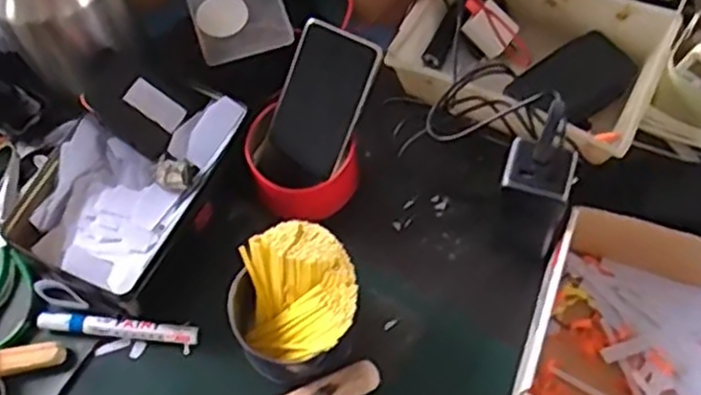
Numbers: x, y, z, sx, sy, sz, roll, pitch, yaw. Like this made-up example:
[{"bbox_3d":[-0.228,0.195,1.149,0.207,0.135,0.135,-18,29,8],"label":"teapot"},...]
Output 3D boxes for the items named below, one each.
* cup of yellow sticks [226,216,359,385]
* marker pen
[{"bbox_3d":[-0.048,0.088,0.592,0.102,0.093,0.104,-1,65,2],"label":"cup of yellow sticks"},{"bbox_3d":[-0.206,0.115,0.637,0.139,0.011,0.017,5,65,4],"label":"marker pen"}]

